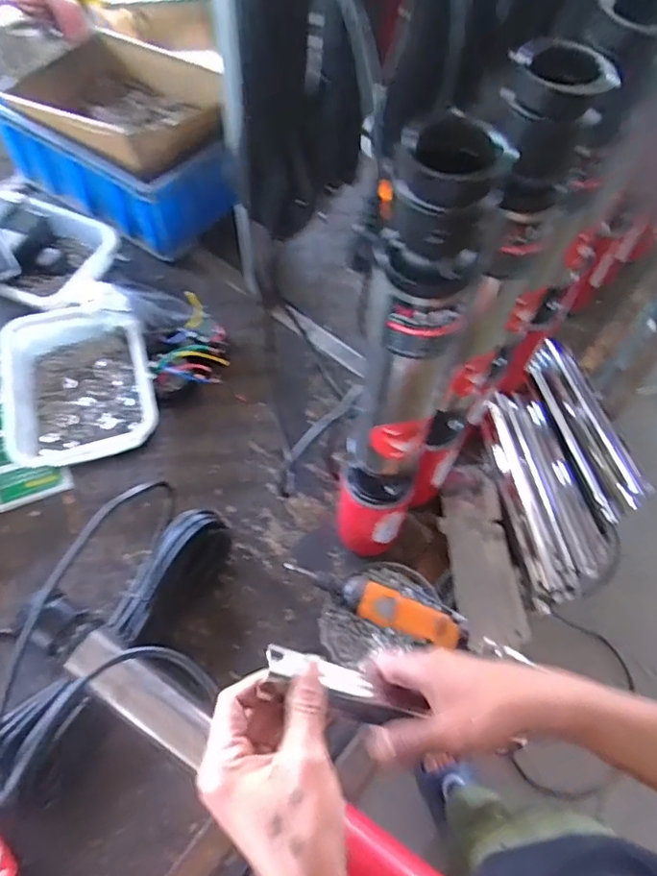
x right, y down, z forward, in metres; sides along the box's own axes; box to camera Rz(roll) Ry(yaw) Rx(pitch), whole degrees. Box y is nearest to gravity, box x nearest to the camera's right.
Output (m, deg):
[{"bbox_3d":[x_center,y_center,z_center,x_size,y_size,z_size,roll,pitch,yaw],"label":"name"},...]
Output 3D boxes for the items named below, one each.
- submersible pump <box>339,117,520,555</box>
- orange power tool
[{"bbox_3d":[0.059,-0.017,0.468,0.083,0.469,0.059,17,62,8],"label":"submersible pump"},{"bbox_3d":[0.049,0.182,0.622,0.204,0.036,0.043,23,62,11],"label":"orange power tool"}]

